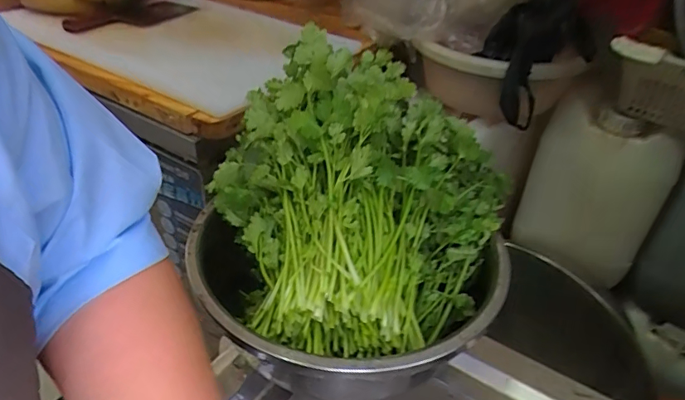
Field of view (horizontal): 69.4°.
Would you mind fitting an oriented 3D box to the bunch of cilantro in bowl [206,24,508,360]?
[{"bbox_3d":[0.013,-0.015,0.447,0.234,0.171,0.246,19,39,20],"label":"bunch of cilantro in bowl"}]

